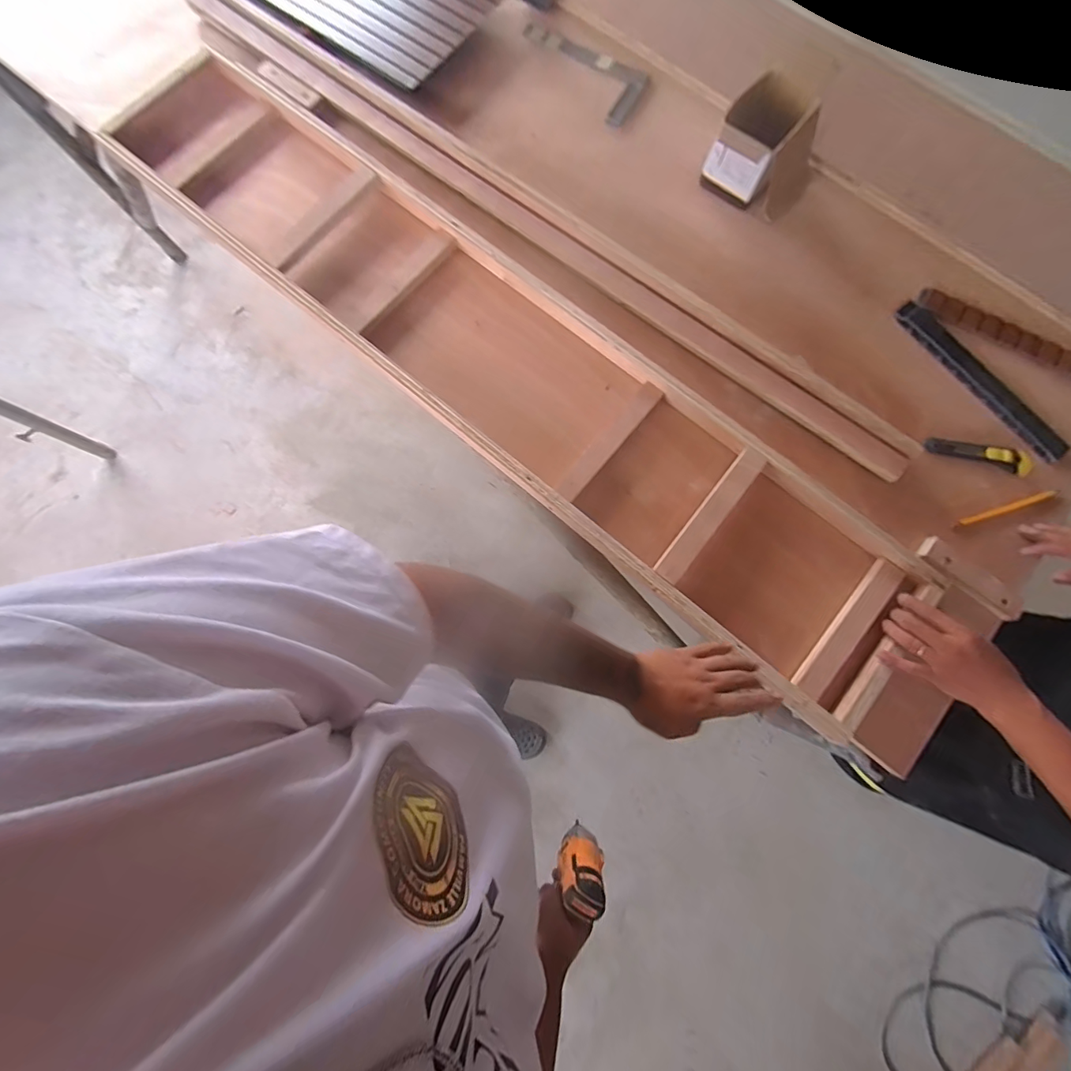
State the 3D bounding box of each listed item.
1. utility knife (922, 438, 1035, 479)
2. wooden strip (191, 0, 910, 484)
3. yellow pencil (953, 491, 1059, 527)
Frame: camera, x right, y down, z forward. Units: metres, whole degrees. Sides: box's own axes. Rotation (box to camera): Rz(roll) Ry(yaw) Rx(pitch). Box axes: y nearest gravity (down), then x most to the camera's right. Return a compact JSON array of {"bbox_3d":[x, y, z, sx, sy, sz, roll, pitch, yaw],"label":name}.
[{"bbox_3d":[0.630,-0.113,0.665,0.139,0.021,0.033,13,79,1],"label":"utility knife"},{"bbox_3d":[-0.034,-0.504,0.728,1.381,0.032,0.054,37,81,6],"label":"wooden strip"},{"bbox_3d":[0.655,-0.037,0.650,0.152,0.010,0.010,-16,80,-4],"label":"yellow pencil"}]

